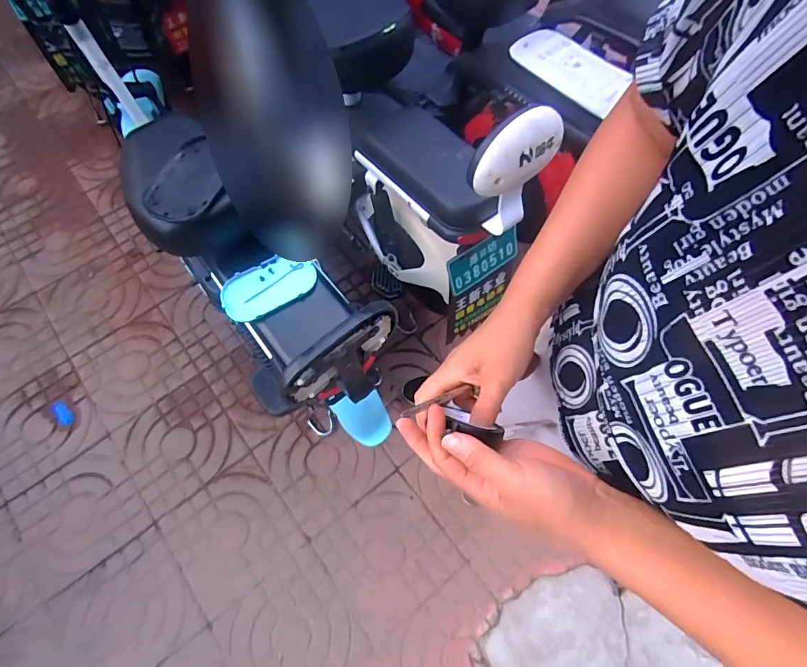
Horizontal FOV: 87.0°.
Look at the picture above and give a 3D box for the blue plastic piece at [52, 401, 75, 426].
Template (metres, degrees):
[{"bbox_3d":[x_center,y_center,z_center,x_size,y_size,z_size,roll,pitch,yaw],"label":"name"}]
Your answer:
[{"bbox_3d":[-1.012,0.236,1.265,0.036,0.011,0.083,-40,72,-14],"label":"blue plastic piece"}]

